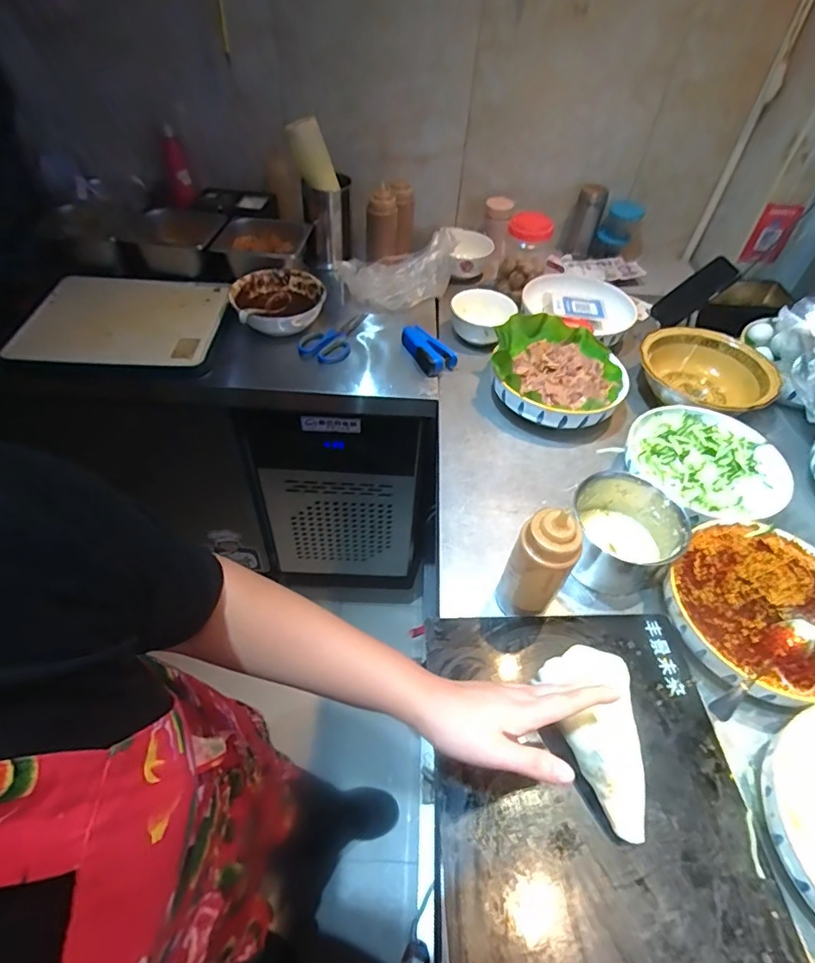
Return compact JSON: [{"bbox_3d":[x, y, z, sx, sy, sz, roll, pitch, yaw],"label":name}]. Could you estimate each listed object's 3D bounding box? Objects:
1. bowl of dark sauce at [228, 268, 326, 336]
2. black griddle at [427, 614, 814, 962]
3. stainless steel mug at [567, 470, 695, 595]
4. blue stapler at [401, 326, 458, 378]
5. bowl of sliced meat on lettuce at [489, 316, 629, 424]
[{"bbox_3d":[-0.248,-0.343,1.007,0.171,0.074,0.164,-1,54,1],"label":"bowl of dark sauce"},{"bbox_3d":[0.177,0.311,0.492,0.296,0.017,0.389,-1,48,-5],"label":"black griddle"},{"bbox_3d":[0.278,0.071,0.685,0.128,0.095,0.132,-1,54,1],"label":"stainless steel mug"},{"bbox_3d":[0.042,-0.245,0.966,0.072,0.041,0.112,-23,57,-15],"label":"blue stapler"},{"bbox_3d":[0.254,-0.182,0.894,0.217,0.086,0.238,-1,54,1],"label":"bowl of sliced meat on lettuce"}]

